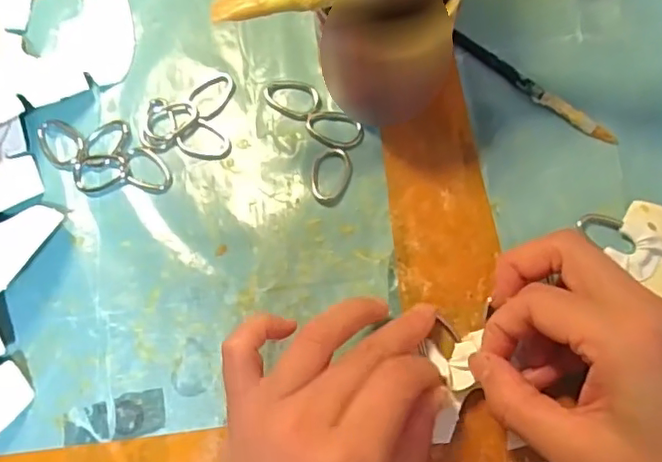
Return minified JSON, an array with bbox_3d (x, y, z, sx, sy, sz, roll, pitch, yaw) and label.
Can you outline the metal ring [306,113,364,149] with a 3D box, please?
[{"bbox_3d":[0.002,-0.052,0.300,0.029,0.004,0.019,10,77,6],"label":"metal ring"}]

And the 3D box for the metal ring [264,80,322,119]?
[{"bbox_3d":[-0.019,-0.070,0.304,0.030,0.004,0.019,22,78,8],"label":"metal ring"}]

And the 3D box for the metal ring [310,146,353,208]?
[{"bbox_3d":[0.000,-0.028,0.292,0.019,0.004,0.030,7,76,5],"label":"metal ring"}]

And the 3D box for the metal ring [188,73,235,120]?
[{"bbox_3d":[-0.063,-0.072,0.308,0.019,0.004,0.028,42,82,12],"label":"metal ring"}]

